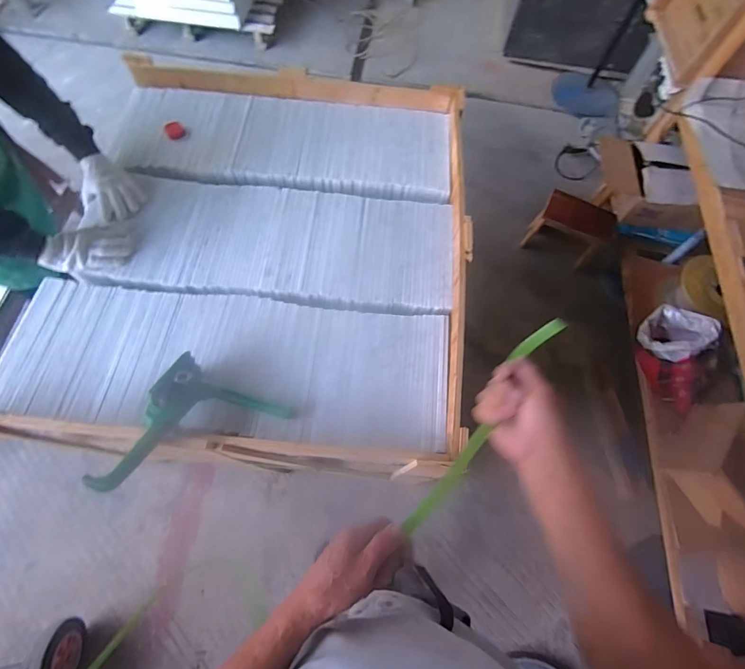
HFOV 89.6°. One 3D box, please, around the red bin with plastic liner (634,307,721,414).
[{"bbox_3d":[1.067,0.087,1.334,0.201,0.324,0.267,14,58,41],"label":"red bin with plastic liner"}]

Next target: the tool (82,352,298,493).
[{"bbox_3d":[-0.310,0.186,0.671,0.222,0.125,0.248,24,68,8],"label":"tool"}]

